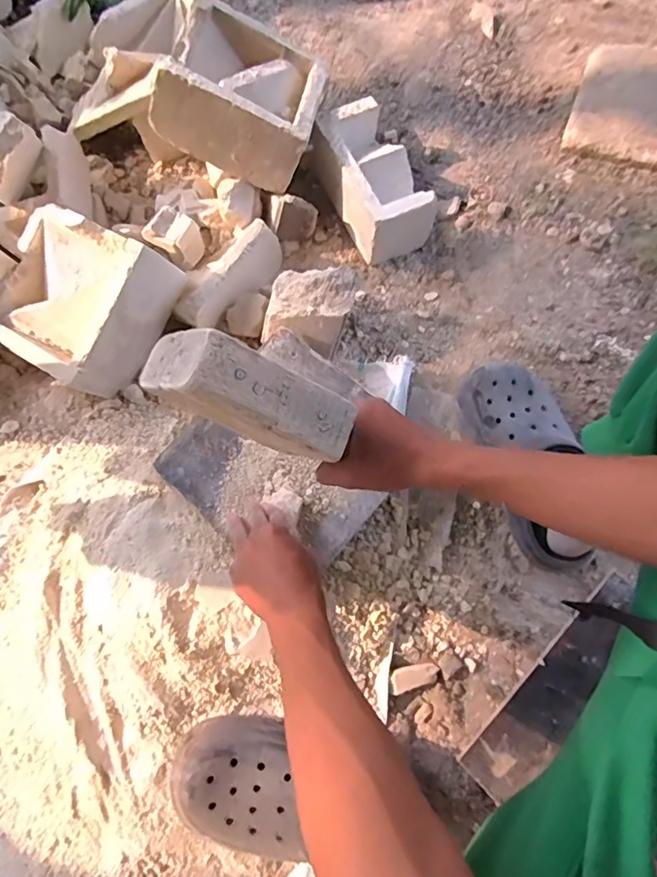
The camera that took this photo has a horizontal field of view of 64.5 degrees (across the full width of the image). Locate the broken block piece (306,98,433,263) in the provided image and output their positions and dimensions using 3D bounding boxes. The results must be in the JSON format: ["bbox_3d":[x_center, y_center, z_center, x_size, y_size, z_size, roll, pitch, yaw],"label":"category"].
[{"bbox_3d":[0.057,-0.387,0.774,0.105,0.103,0.231,-27,76,-5],"label":"broken block piece"}]

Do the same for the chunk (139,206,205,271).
[{"bbox_3d":[-0.220,-0.292,0.754,0.073,0.047,0.058,23,77,7],"label":"chunk"}]

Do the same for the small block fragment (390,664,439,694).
[{"bbox_3d":[0.102,0.284,0.621,0.059,0.013,0.024,-15,75,-4],"label":"small block fragment"}]

